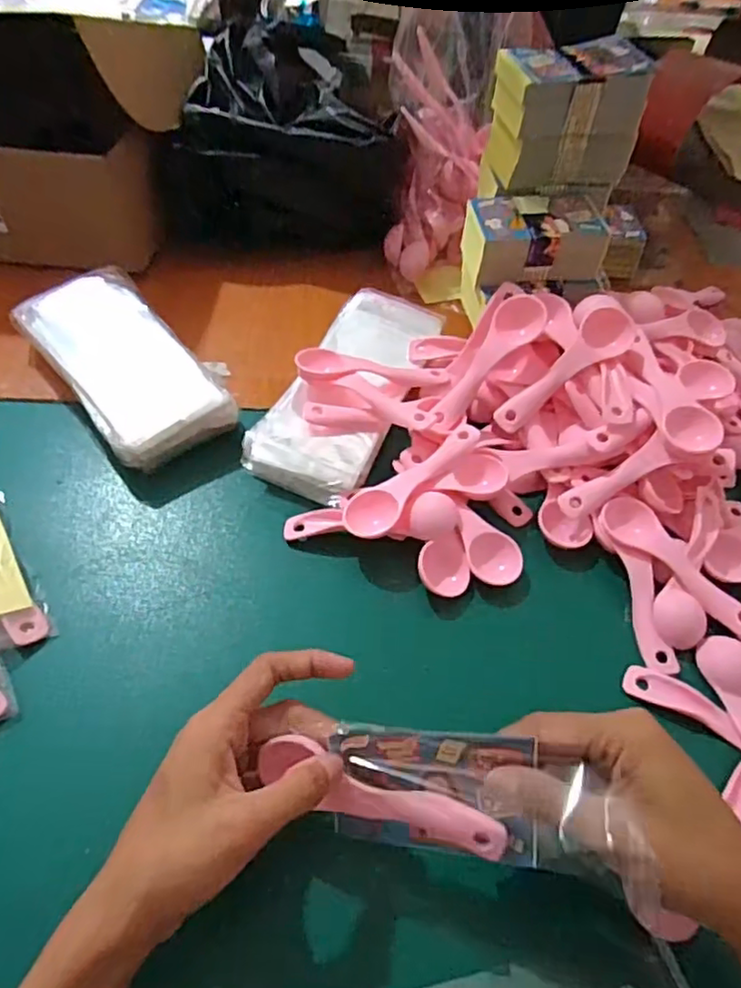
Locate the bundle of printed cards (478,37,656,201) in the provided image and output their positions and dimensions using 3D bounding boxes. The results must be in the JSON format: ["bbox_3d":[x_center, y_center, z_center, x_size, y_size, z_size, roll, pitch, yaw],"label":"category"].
[{"bbox_3d":[0.144,-0.281,0.477,0.106,0.080,0.064,-3,54,-6],"label":"bundle of printed cards"}]

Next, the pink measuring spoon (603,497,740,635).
[{"bbox_3d":[0.197,0.046,0.408,0.034,0.019,0.111,-33,61,-24],"label":"pink measuring spoon"}]

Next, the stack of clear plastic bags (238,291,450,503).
[{"bbox_3d":[-0.016,-0.079,0.485,0.086,0.036,0.196,21,55,13],"label":"stack of clear plastic bags"}]

